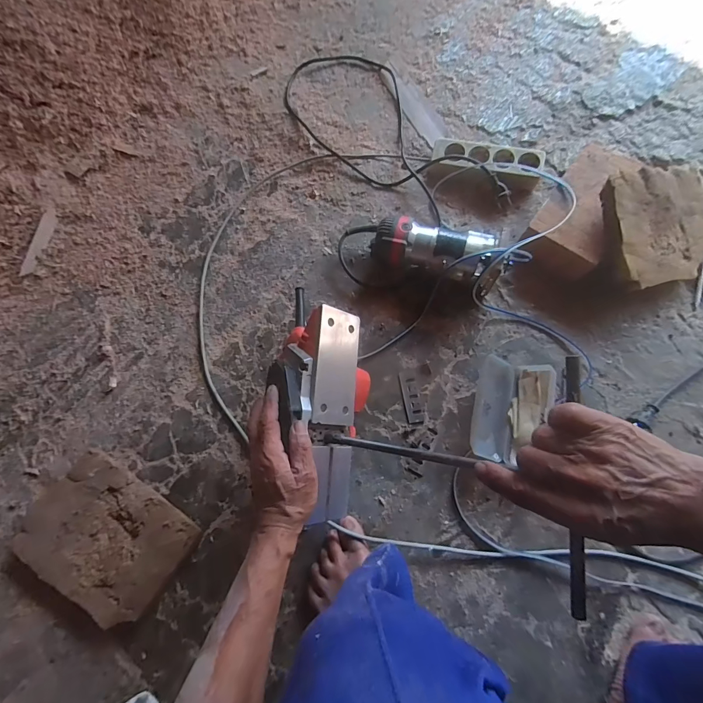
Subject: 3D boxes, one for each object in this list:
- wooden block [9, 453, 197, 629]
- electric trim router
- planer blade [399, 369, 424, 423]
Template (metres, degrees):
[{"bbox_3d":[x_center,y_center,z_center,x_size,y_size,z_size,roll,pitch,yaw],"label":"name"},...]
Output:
[{"bbox_3d":[-0.365,0.270,0.532,0.237,0.029,0.166,31,78,9],"label":"wooden block"},{"bbox_3d":[0.141,-0.165,0.599,0.216,0.086,0.079,16,76,6],"label":"electric trim router"},{"bbox_3d":[0.098,0.072,0.580,0.026,0.004,0.083,-9,75,-1],"label":"planer blade"}]

